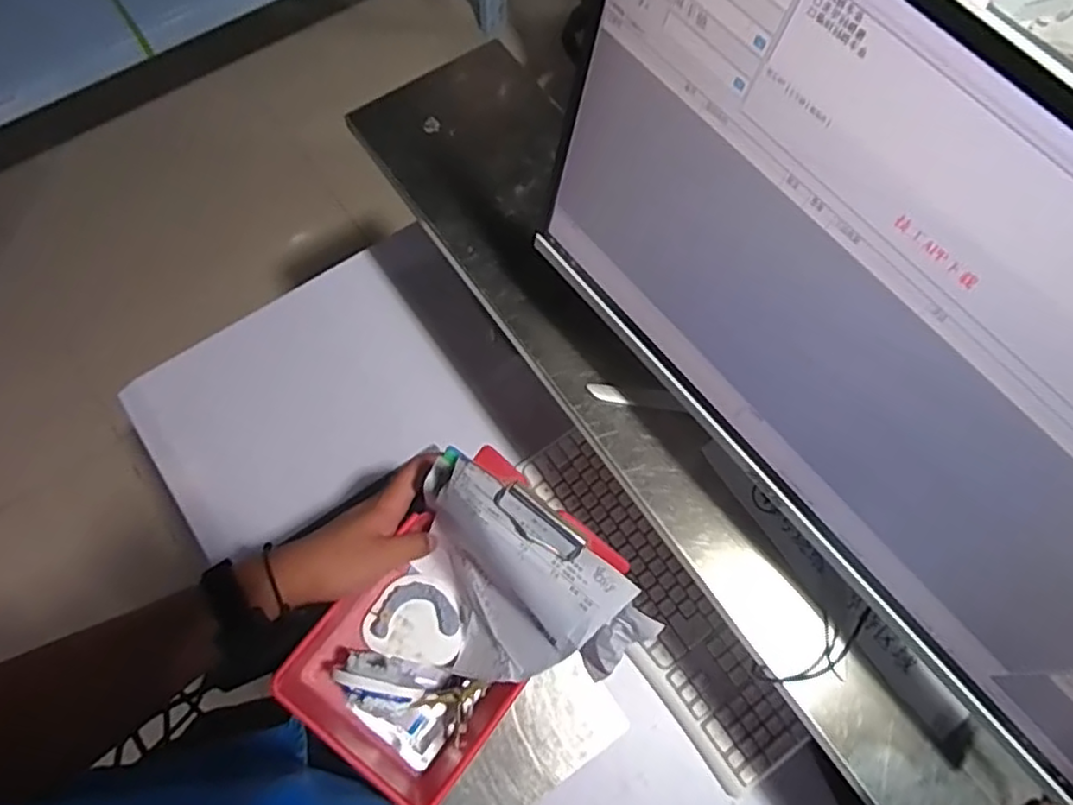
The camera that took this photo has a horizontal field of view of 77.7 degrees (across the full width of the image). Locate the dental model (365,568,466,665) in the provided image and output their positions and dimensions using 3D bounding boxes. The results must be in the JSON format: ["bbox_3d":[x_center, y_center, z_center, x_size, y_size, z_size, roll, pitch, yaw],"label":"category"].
[{"bbox_3d":[-0.098,0.181,0.553,0.077,0.015,0.069,25,72,6],"label":"dental model"}]

